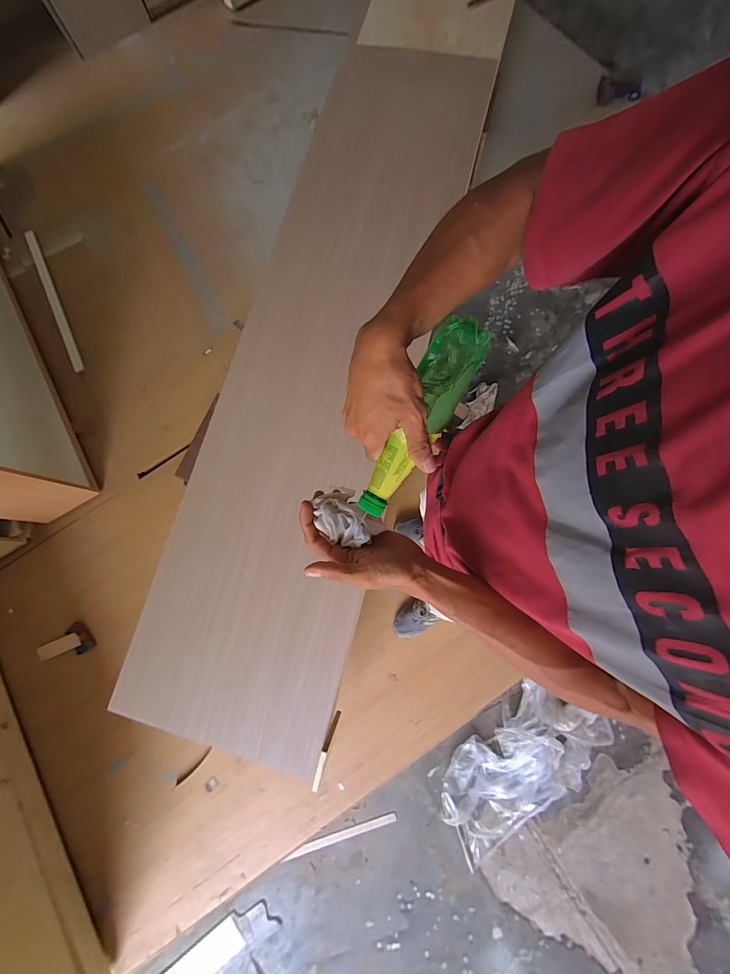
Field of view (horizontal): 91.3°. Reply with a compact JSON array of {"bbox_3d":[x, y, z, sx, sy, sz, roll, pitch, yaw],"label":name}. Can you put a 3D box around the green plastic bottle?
[{"bbox_3d":[0.059,-0.071,0.385,0.055,0.052,0.221,29,92,6],"label":"green plastic bottle"}]

